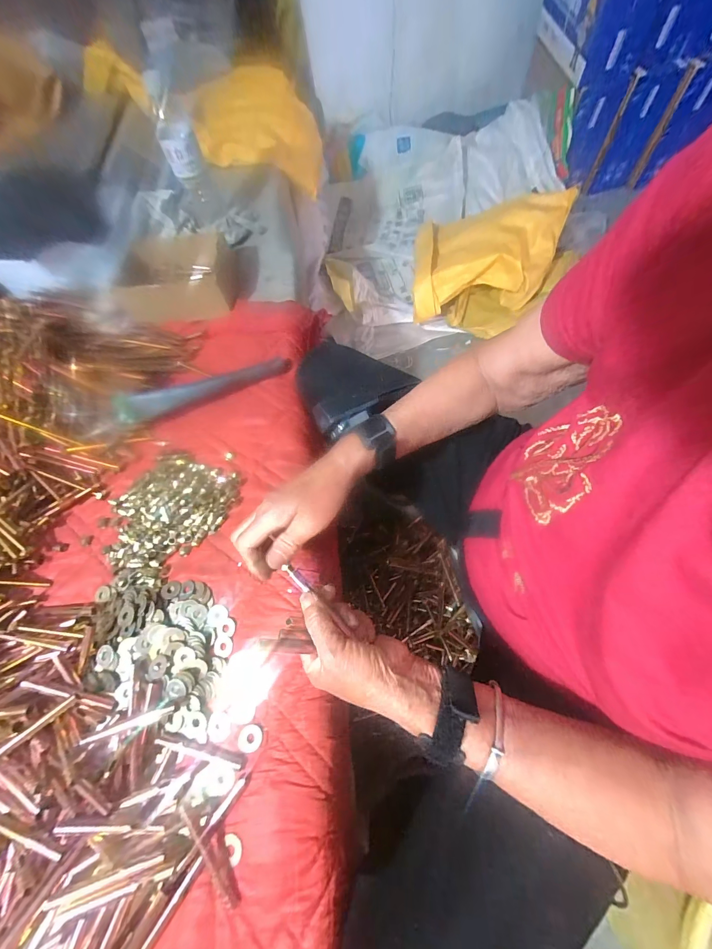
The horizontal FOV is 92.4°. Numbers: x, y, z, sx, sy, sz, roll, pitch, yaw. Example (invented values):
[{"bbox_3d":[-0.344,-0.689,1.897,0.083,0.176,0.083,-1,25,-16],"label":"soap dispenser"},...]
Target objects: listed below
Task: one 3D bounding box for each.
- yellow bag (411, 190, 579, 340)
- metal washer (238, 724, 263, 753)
[{"bbox_3d":[0.387,-0.614,1.011,0.414,0.208,0.304,4,66,9],"label":"yellow bag"},{"bbox_3d":[-0.104,0.259,0.334,0.022,0.004,0.024,-1,65,3],"label":"metal washer"}]

